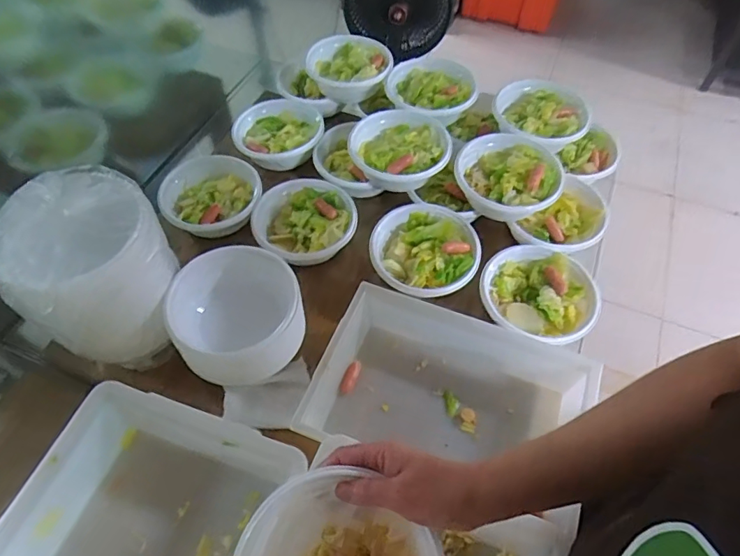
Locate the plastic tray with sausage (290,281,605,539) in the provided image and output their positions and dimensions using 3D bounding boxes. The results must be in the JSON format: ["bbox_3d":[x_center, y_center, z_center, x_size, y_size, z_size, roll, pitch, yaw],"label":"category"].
[{"bbox_3d":[0.111,0.152,0.646,0.349,0.093,0.204,16,57,11],"label":"plastic tray with sausage"}]

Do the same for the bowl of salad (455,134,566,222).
[{"bbox_3d":[0.215,-0.154,0.789,0.155,0.064,0.155,0,55,0],"label":"bowl of salad"}]

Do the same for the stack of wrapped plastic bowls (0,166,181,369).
[{"bbox_3d":[-0.325,-0.011,0.612,0.159,0.206,0.169,-16,57,-11],"label":"stack of wrapped plastic bowls"}]

